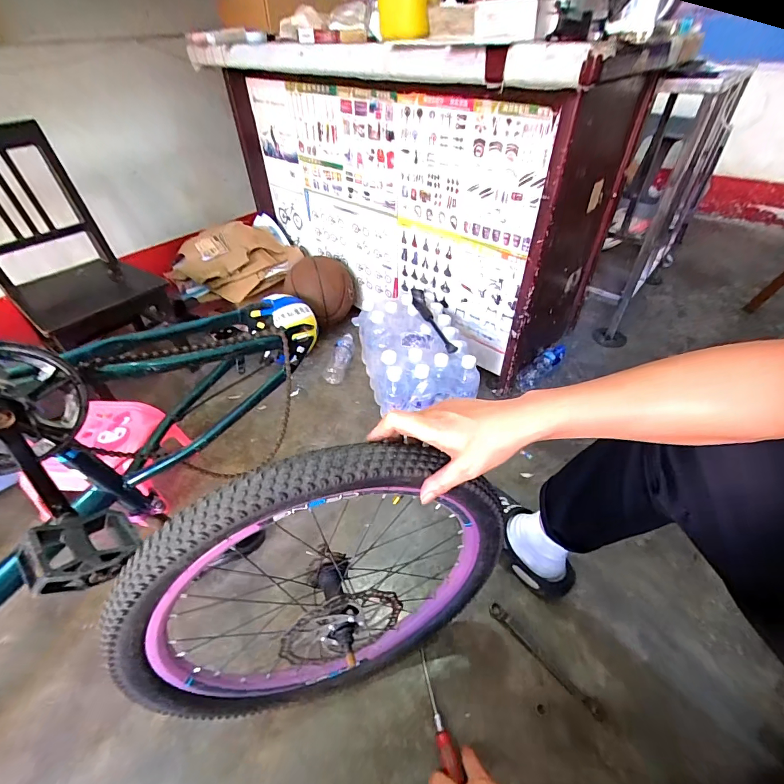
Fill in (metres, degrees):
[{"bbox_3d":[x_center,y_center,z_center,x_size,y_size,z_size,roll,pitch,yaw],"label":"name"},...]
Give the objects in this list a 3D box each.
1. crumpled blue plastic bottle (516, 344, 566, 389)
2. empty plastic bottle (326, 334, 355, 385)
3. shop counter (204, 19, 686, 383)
[{"bbox_3d":[0.445,-0.071,1.155,0.064,0.060,0.201,30,52,28],"label":"crumpled blue plastic bottle"},{"bbox_3d":[-0.156,-0.110,1.219,0.059,0.056,0.208,5,45,6],"label":"empty plastic bottle"},{"bbox_3d":[0.024,-0.593,1.154,1.124,0.696,0.490,33,54,30],"label":"shop counter"}]

